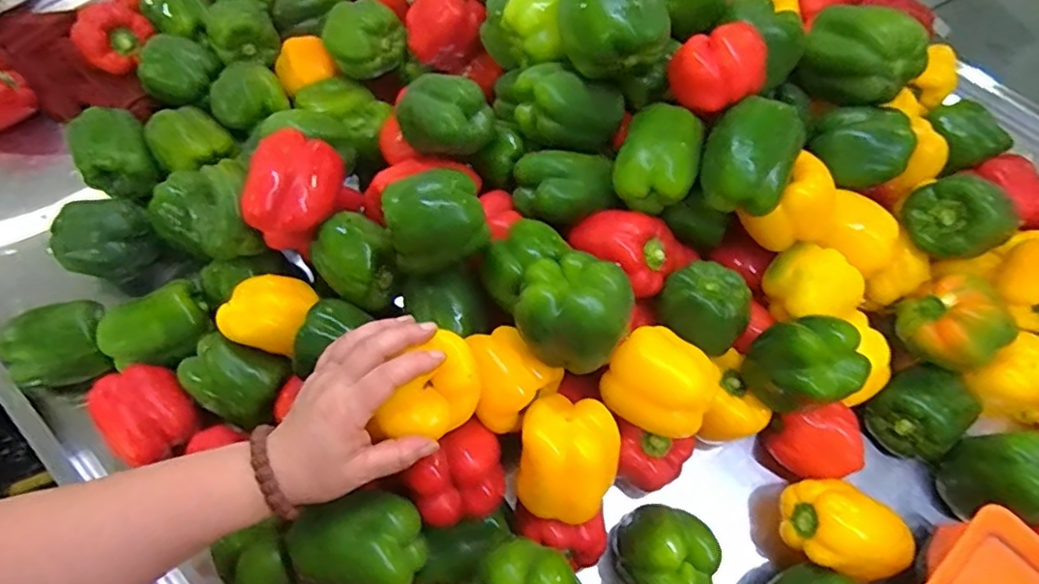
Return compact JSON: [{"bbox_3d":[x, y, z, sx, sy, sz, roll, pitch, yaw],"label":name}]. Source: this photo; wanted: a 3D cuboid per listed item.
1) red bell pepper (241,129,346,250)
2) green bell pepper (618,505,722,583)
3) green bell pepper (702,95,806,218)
[{"bbox_3d":[-0.201,-0.094,0.529,0.074,0.055,0.097,5,65,0],"label":"red bell pepper"},{"bbox_3d":[0.120,0.217,0.488,0.069,0.079,0.070,1,65,-1],"label":"green bell pepper"},{"bbox_3d":[0.195,-0.115,0.495,0.071,0.062,0.081,24,66,9],"label":"green bell pepper"}]

